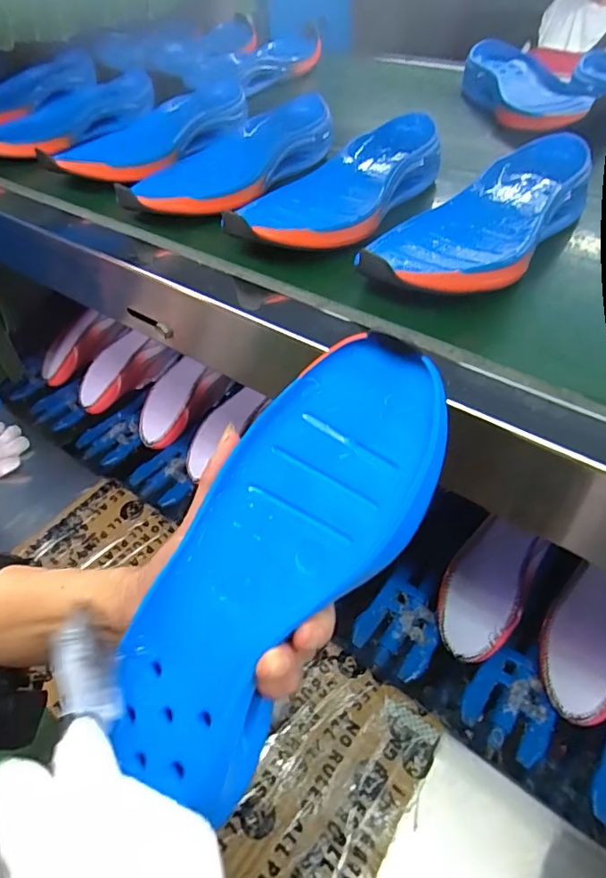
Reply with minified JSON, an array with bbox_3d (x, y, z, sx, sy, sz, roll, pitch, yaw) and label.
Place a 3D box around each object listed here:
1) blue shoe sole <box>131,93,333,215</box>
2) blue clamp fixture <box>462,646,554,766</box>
[{"bbox_3d":[-0.071,-0.295,0.541,0.134,0.042,0.253,23,52,20],"label":"blue shoe sole"},{"bbox_3d":[0.233,0.298,0.580,0.103,0.024,0.091,-33,55,-26],"label":"blue clamp fixture"}]

